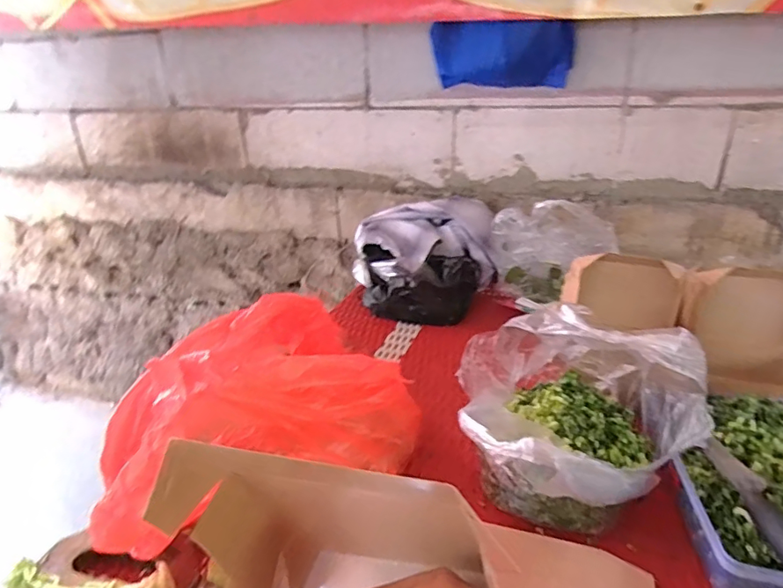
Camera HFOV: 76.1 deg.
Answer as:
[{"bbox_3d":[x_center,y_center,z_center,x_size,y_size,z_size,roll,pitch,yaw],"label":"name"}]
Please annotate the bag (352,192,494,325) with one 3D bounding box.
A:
[{"bbox_3d":[0.073,-0.075,1.020,0.279,0.159,0.294,-2,22,-1],"label":"bag"}]

